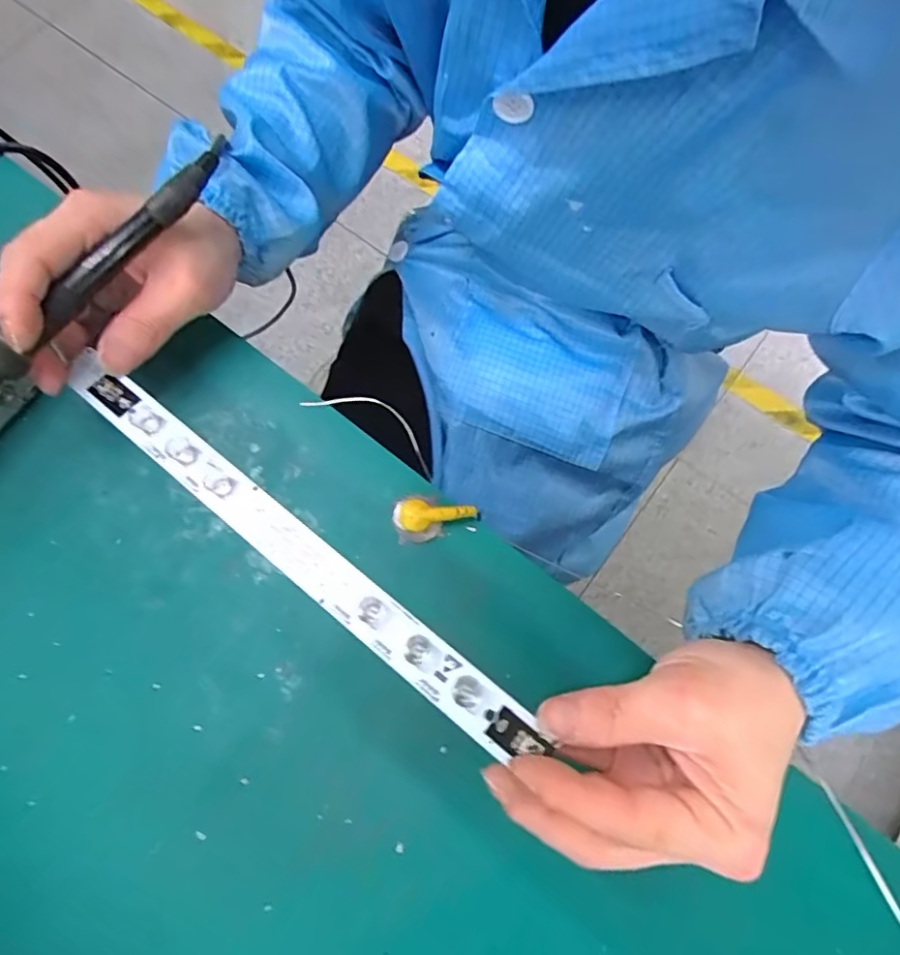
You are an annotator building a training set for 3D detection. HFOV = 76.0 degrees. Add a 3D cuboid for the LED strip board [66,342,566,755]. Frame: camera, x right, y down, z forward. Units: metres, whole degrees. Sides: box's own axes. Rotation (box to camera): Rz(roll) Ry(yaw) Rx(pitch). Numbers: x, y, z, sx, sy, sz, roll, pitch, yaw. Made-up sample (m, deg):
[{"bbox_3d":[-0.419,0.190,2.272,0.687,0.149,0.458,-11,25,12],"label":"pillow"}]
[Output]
[{"bbox_3d":[-0.075,0.026,0.257,0.270,0.005,0.019,37,70,14],"label":"LED strip board"}]

